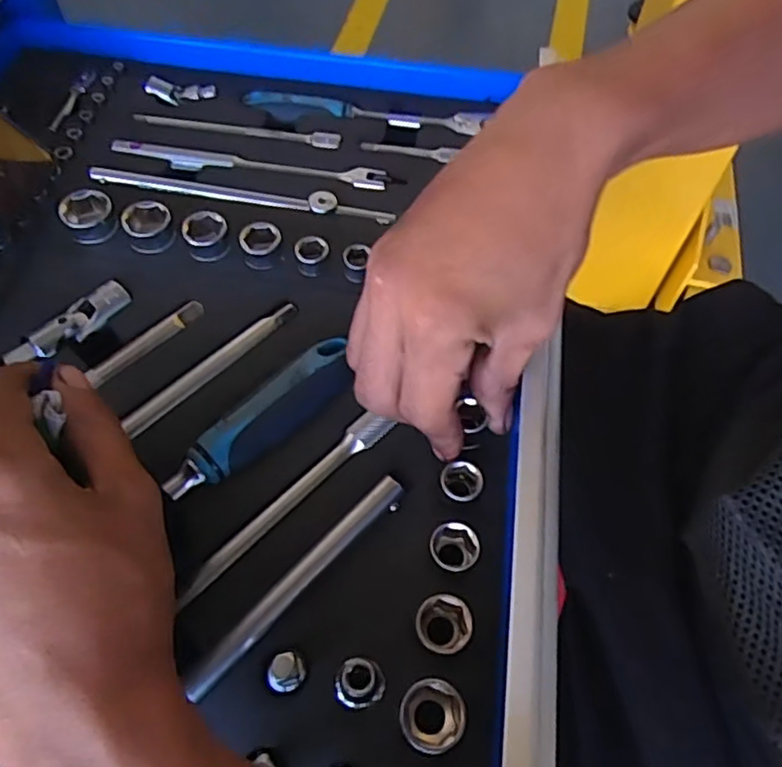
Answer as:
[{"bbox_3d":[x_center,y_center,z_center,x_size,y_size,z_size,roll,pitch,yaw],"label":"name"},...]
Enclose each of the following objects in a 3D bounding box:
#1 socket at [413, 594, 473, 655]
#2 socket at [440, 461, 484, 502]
[{"bbox_3d":[0.022,0.105,0.276,0.023,0.022,0.023,1,58,-2],"label":"socket"},{"bbox_3d":[0.033,0.050,0.309,0.019,0.020,0.019,1,58,-2],"label":"socket"}]

